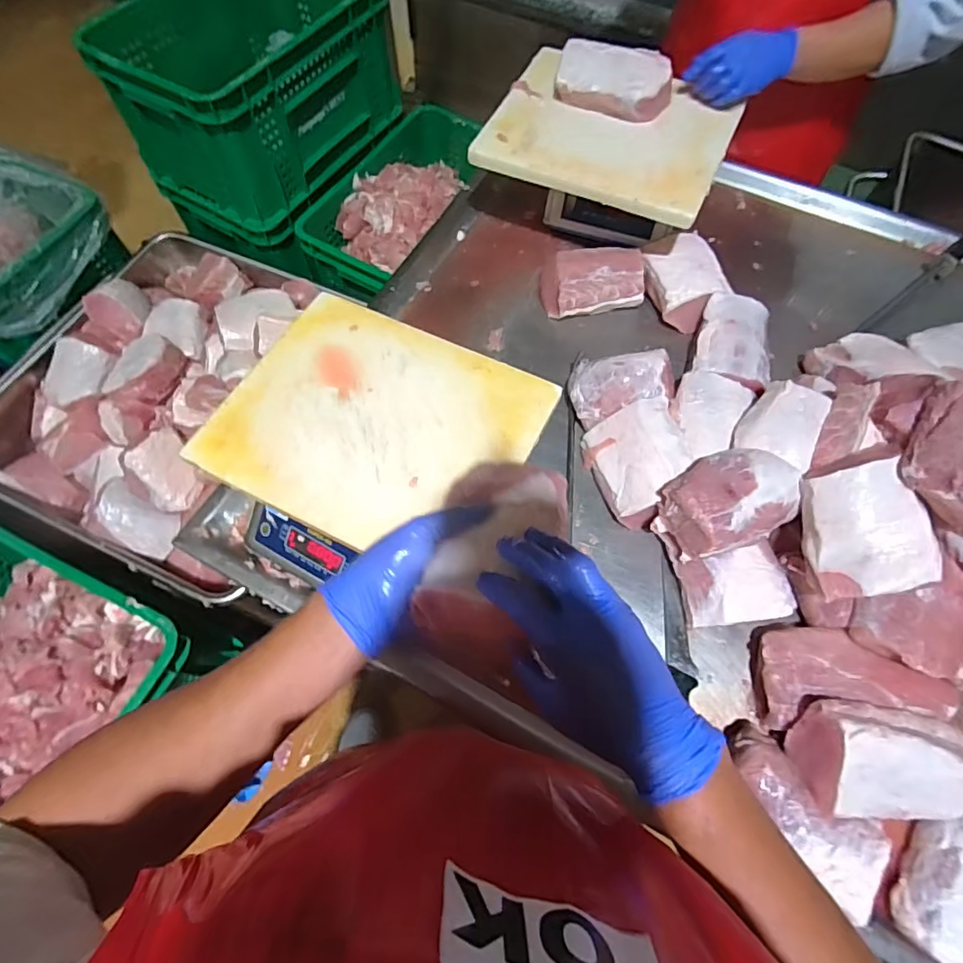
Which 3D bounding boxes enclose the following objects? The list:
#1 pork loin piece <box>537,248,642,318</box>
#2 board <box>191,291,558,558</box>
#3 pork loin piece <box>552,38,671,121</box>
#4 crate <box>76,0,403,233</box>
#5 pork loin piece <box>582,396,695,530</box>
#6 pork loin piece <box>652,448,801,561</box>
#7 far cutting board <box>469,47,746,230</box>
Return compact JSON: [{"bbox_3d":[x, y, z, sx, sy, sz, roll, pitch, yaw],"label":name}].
[{"bbox_3d":[0.188,-0.344,0.898,0.168,0.065,0.119,-7,66,-4],"label":"pork loin piece"},{"bbox_3d":[-0.129,-0.074,0.649,0.362,0.016,0.302,26,68,11],"label":"board"},{"bbox_3d":[0.210,-0.638,0.831,0.185,0.064,0.079,12,66,5],"label":"pork loin piece"},{"bbox_3d":[-0.450,-0.844,1.085,0.363,0.253,0.545,30,68,12],"label":"crate"},{"bbox_3d":[0.225,-0.025,0.732,0.119,0.078,0.153,-13,66,-7],"label":"pork loin piece"},{"bbox_3d":[0.316,0.021,0.668,0.167,0.080,0.117,-22,67,-10],"label":"pork loin piece"},{"bbox_3d":[0.208,-0.573,0.851,0.367,0.029,0.280,22,75,11],"label":"far cutting board"}]

